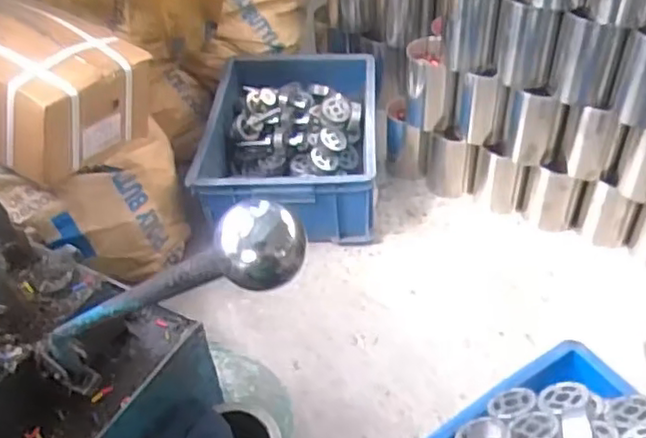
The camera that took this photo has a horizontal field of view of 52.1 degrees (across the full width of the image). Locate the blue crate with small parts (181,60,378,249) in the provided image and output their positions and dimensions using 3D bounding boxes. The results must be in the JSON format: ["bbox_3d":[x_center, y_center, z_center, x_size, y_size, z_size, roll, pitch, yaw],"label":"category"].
[{"bbox_3d":[-0.052,-0.140,1.231,0.301,0.157,0.402,0,44,5],"label":"blue crate with small parts"}]

